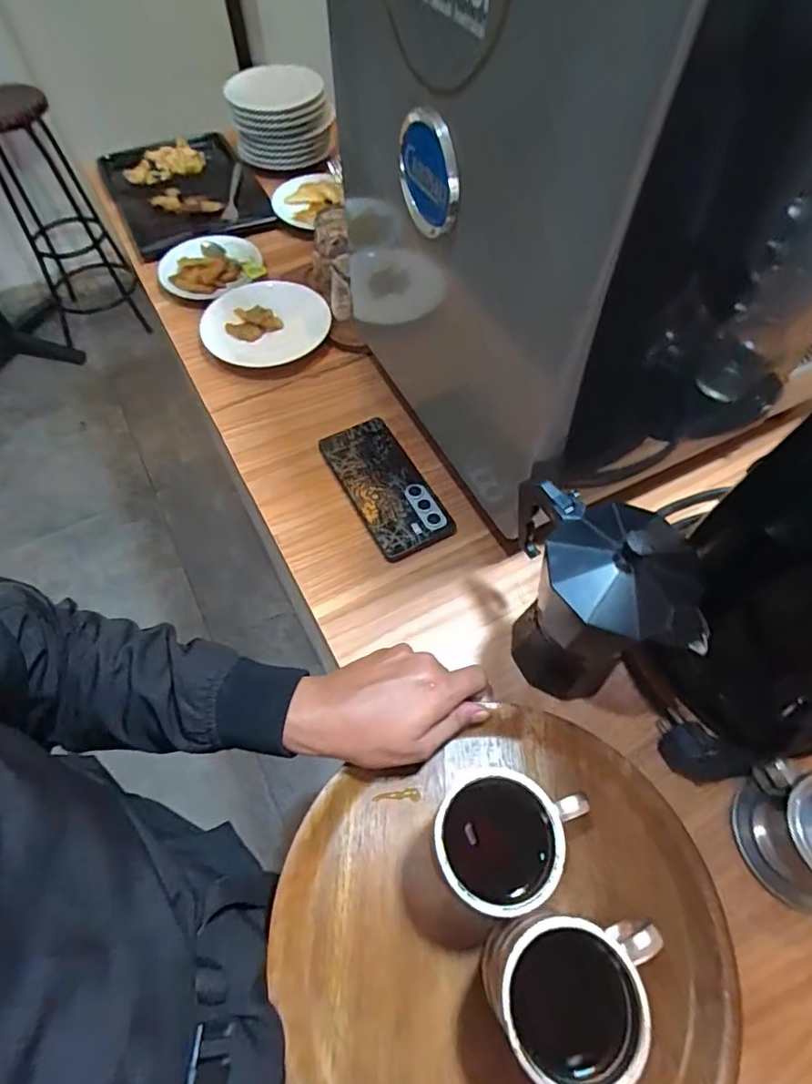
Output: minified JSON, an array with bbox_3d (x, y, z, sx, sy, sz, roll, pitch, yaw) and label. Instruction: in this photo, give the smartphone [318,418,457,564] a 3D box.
[{"bbox_3d":[-0.022,-0.058,0.554,0.077,0.010,0.162,-27,63,-15],"label":"smartphone"}]

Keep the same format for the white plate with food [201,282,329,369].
[{"bbox_3d":[-0.173,-0.272,0.666,0.148,0.023,0.151,0,60,0],"label":"white plate with food"}]

